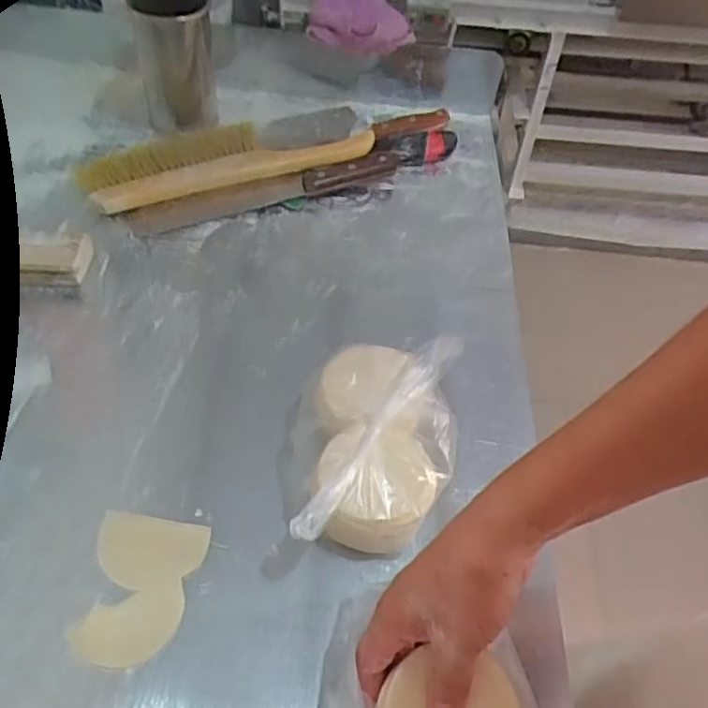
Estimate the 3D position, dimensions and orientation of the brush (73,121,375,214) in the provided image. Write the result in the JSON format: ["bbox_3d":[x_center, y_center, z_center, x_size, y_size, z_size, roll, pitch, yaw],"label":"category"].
[{"bbox_3d":[-0.139,-0.228,0.789,0.349,0.039,0.096,-16,55,-17],"label":"brush"}]

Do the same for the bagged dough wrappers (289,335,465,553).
[{"bbox_3d":[0.019,0.079,0.553,0.125,0.075,0.188,7,52,0],"label":"bagged dough wrappers"}]

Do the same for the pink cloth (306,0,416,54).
[{"bbox_3d":[0.007,-0.420,0.842,0.132,0.043,0.109,1,52,-4],"label":"pink cloth"}]

